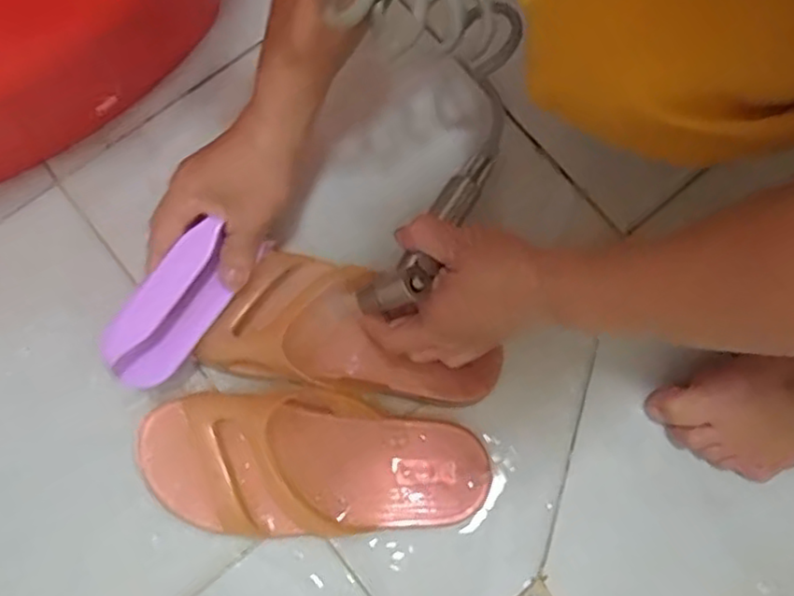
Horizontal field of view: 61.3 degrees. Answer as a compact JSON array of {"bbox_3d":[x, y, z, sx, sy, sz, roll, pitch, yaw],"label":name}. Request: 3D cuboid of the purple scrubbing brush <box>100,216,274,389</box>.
[{"bbox_3d":[-0.140,0.005,0.421,0.041,0.044,0.105,37,77,7],"label":"purple scrubbing brush"}]

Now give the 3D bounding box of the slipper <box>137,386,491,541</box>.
[{"bbox_3d":[-0.056,0.108,0.442,0.224,0.042,0.092,-1,76,-2],"label":"slipper"}]

